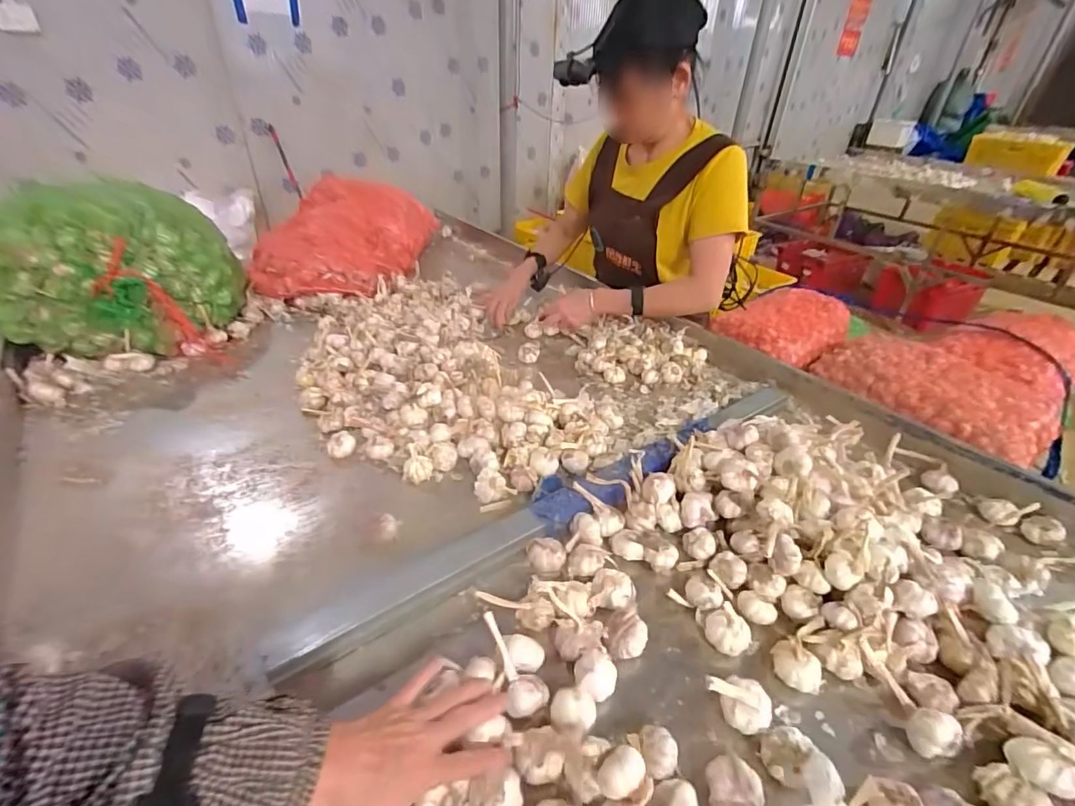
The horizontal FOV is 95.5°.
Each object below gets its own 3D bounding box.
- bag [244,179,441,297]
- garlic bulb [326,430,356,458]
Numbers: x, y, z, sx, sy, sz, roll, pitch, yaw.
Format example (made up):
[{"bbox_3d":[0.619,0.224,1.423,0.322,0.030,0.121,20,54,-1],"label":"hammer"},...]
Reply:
[{"bbox_3d":[-0.538,-0.502,1.407,0.375,0.181,0.615,2,36,0],"label":"bag"},{"bbox_3d":[-0.319,0.069,0.794,0.042,0.034,0.033,-19,41,-25],"label":"garlic bulb"}]

